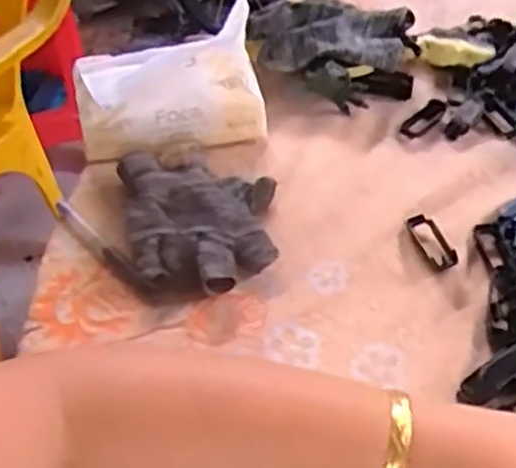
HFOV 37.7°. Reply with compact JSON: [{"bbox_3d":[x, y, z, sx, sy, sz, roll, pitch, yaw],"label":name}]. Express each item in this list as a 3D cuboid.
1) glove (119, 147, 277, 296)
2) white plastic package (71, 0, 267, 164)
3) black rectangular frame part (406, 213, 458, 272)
[{"bbox_3d":[-0.037,-0.010,0.508,0.097,0.030,0.128,-8,42,-7],"label":"glove"},{"bbox_3d":[-0.067,-0.118,0.568,0.138,0.098,0.056,-8,42,-7],"label":"white plastic package"},{"bbox_3d":[0.117,0.004,0.507,0.019,0.010,0.055,-11,43,-10],"label":"black rectangular frame part"}]

